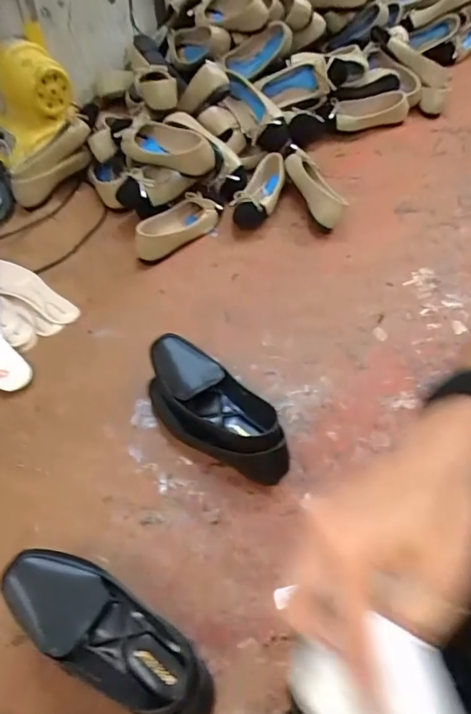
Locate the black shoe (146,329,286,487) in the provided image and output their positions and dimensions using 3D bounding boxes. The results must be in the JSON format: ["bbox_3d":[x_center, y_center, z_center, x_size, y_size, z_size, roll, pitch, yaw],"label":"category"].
[{"bbox_3d":[-0.034,0.075,0.653,0.235,0.077,0.096,38,61,23],"label":"black shoe"}]

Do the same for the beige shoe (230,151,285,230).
[{"bbox_3d":[0.050,-0.339,0.968,0.083,0.067,0.175,11,54,7],"label":"beige shoe"}]

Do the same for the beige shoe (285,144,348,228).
[{"bbox_3d":[0.158,-0.338,0.958,0.066,0.068,0.204,-13,55,-11],"label":"beige shoe"}]

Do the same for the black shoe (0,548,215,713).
[{"bbox_3d":[-0.132,0.291,0.499,0.245,0.066,0.090,25,57,16],"label":"black shoe"}]

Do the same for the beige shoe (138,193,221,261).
[{"bbox_3d":[-0.115,-0.253,0.905,0.186,0.048,0.087,-38,63,-26],"label":"beige shoe"}]

